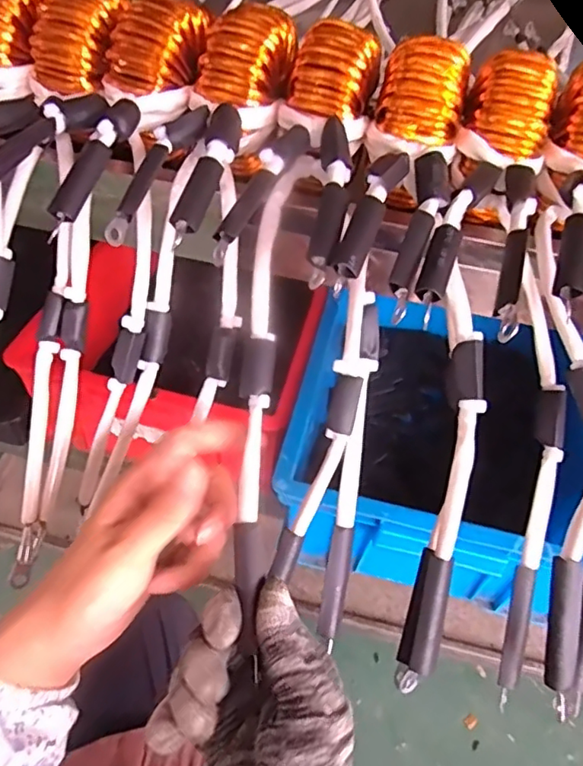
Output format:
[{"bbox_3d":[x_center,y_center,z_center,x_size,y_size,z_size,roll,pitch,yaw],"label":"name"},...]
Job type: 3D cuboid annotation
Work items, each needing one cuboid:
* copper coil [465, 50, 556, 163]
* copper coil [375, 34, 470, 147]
[{"bbox_3d":[0.130,-0.161,0.330,0.043,0.035,0.064,18,94,2],"label":"copper coil"},{"bbox_3d":[0.079,-0.170,0.327,0.050,0.037,0.059,10,52,4],"label":"copper coil"}]

